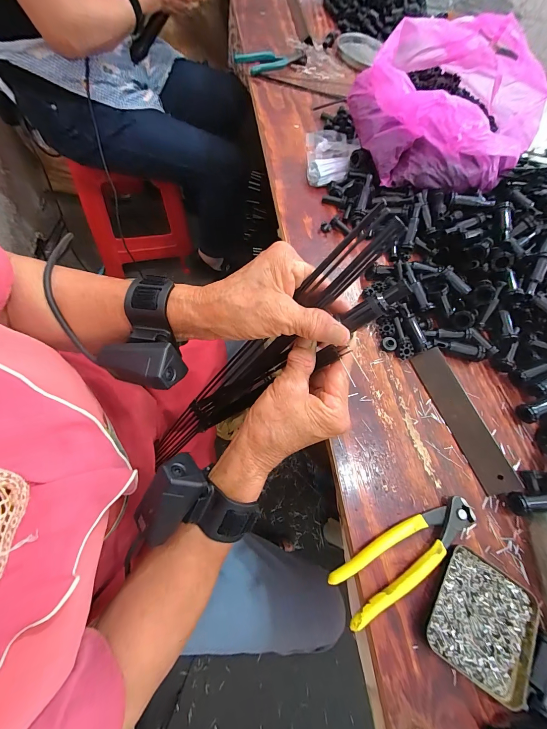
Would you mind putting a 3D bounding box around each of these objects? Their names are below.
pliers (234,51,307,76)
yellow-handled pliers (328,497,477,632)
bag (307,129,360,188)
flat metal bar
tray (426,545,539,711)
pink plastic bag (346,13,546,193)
[{"bbox_3d":[0.001,-0.629,0.605,0.154,0.022,0.064,-22,73,-18],"label":"pliers"},{"bbox_3d":[0.133,0.182,0.284,0.162,0.021,0.045,-24,74,-19],"label":"yellow-handled pliers"},{"bbox_3d":[0.095,-0.339,0.481,0.082,0.039,0.085,2,67,-9],"label":"bag"},{"bbox_3d":[0.223,0.064,0.347,0.035,0.005,0.175,-31,71,25],"label":"flat metal bar"},{"bbox_3d":[0.199,0.240,0.274,0.094,0.014,0.095,35,66,5],"label":"tray"},{"bbox_3d":[0.275,-0.384,0.439,0.260,0.115,0.225,-17,72,-17],"label":"pink plastic bag"}]

